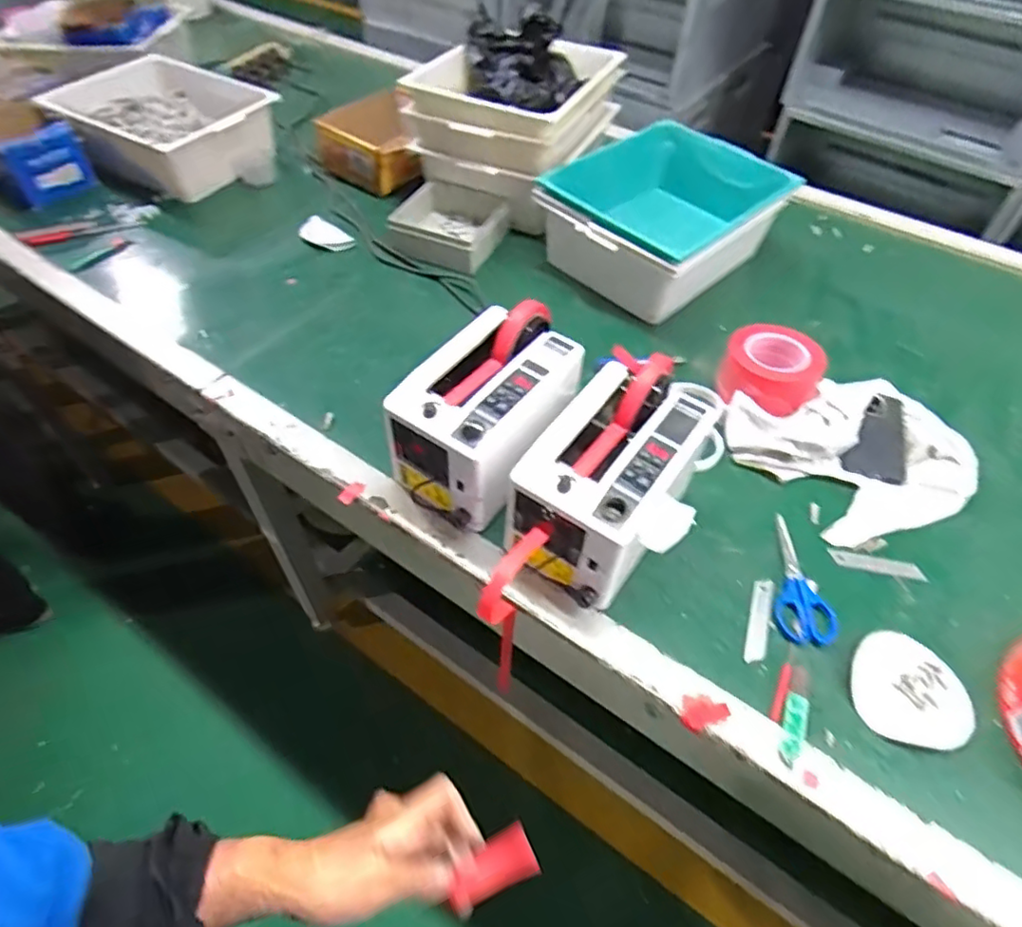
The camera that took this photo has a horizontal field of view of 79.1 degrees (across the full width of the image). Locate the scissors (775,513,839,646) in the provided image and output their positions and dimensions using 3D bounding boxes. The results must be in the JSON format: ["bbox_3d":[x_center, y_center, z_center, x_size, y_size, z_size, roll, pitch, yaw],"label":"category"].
[{"bbox_3d":[0.326,0.128,0.696,0.059,0.014,0.151,7,51,5],"label":"scissors"}]

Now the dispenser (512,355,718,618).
[{"bbox_3d":[0.105,0.025,0.683,0.143,0.155,0.245,33,58,23],"label":"dispenser"}]

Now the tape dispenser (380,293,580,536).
[{"bbox_3d":[-0.021,-0.057,0.738,0.155,0.144,0.236,30,57,21],"label":"tape dispenser"}]

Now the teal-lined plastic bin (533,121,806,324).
[{"bbox_3d":[0.257,-0.420,1.050,0.300,0.134,0.387,38,60,26],"label":"teal-lined plastic bin"}]

